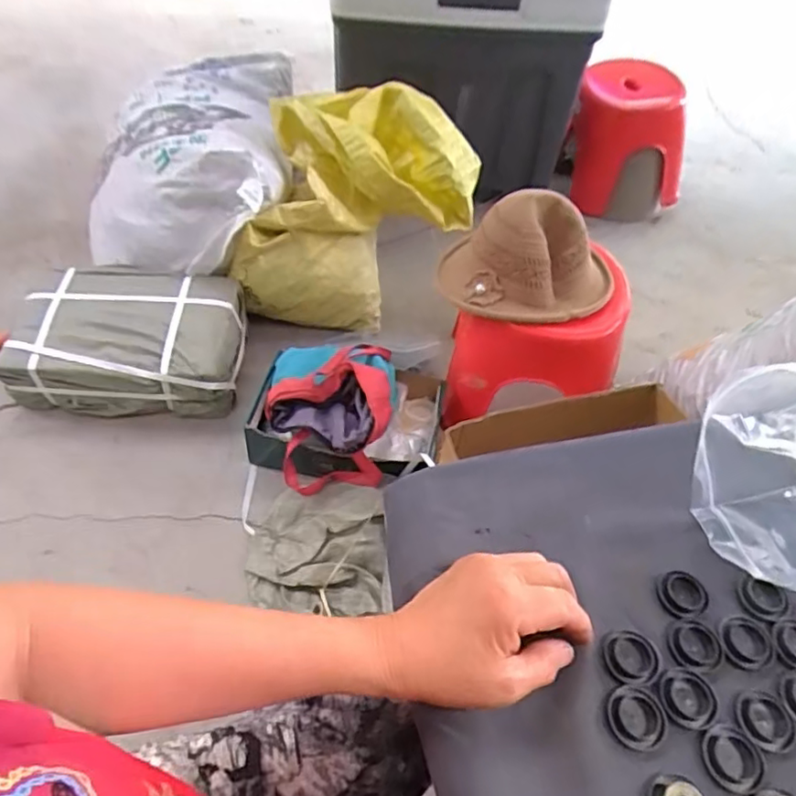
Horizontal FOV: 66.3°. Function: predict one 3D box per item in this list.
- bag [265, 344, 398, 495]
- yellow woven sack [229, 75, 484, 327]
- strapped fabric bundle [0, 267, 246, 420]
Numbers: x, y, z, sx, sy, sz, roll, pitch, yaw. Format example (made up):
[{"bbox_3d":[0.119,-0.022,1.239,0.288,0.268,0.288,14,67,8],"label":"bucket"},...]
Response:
[{"bbox_3d":[-0.107,0.017,0.994,0.207,0.153,0.228,0,50,-5],"label":"bag"},{"bbox_3d":[-0.068,-0.393,1.268,0.419,0.324,0.459,8,49,2],"label":"yellow woven sack"},{"bbox_3d":[-0.484,-0.099,1.120,0.380,0.147,0.241,1,50,-4],"label":"strapped fabric bundle"}]

